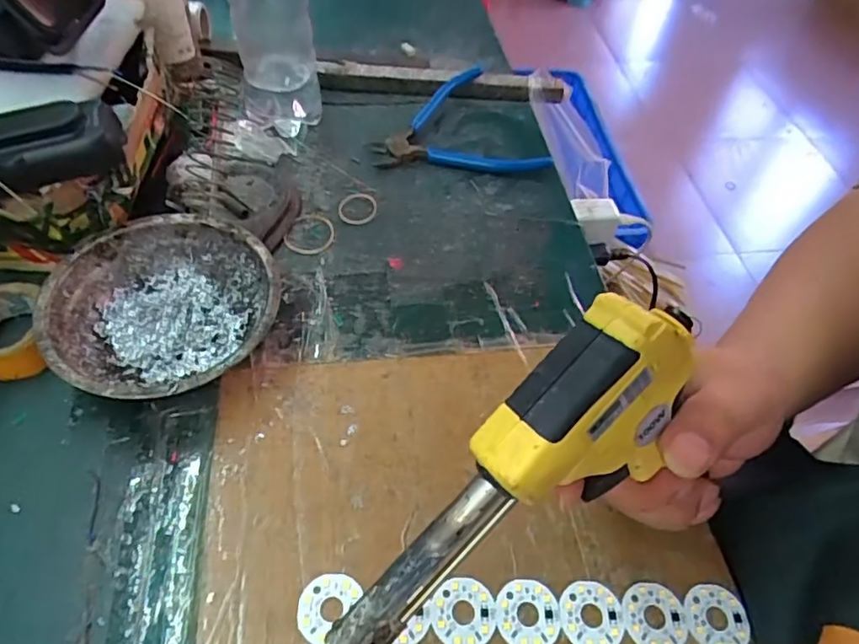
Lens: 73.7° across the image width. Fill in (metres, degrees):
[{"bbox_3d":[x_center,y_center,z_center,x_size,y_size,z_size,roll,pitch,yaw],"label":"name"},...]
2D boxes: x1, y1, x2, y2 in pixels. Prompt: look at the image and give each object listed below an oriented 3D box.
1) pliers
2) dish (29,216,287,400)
[{"bbox_3d":[0.024,-0.176,0.496,0.141,0.019,0.121,0,53,-5],"label":"pliers"},{"bbox_3d":[-0.153,-0.004,0.342,0.123,0.042,0.124,3,53,-3],"label":"dish"}]

